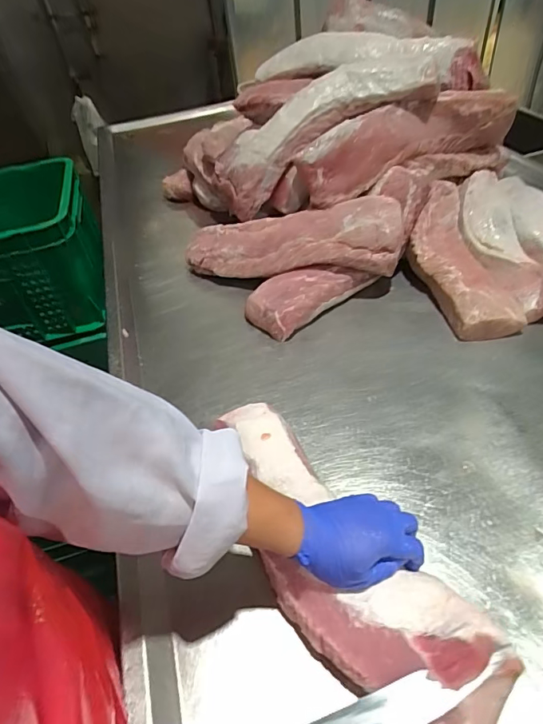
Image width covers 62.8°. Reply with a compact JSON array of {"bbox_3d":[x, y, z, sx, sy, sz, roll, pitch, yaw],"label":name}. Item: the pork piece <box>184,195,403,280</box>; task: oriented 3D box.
[{"bbox_3d":[0.028,-0.250,0.914,0.456,0.120,0.107,5,46,12],"label":"pork piece"}]

